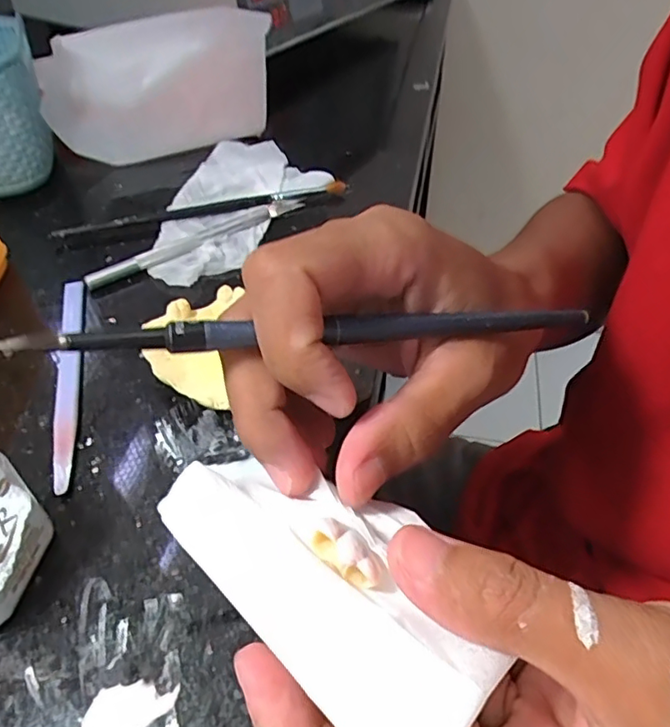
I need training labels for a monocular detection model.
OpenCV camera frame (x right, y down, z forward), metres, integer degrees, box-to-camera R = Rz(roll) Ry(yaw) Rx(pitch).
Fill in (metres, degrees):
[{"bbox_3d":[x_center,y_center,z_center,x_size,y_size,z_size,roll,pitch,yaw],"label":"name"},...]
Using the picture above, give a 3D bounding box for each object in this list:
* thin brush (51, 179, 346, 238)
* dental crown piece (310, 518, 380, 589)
[{"bbox_3d":[-0.080,-0.100,0.359,0.181,0.009,0.013,-17,48,-16],"label":"thin brush"},{"bbox_3d":[0.003,0.047,0.141,0.019,0.005,0.009,34,54,30],"label":"dental crown piece"}]

